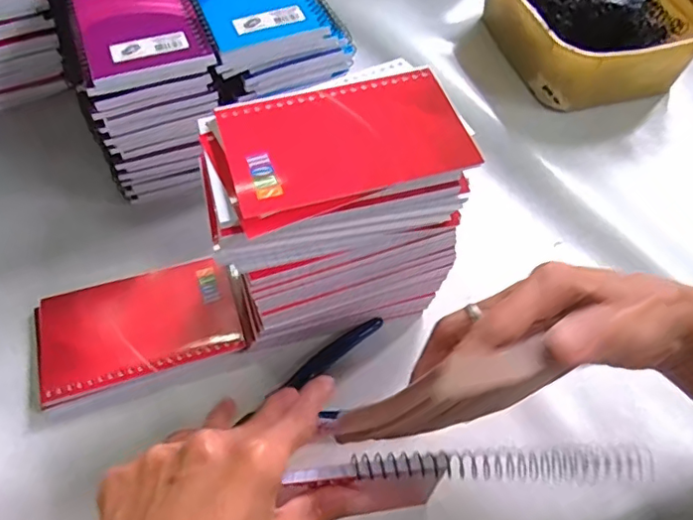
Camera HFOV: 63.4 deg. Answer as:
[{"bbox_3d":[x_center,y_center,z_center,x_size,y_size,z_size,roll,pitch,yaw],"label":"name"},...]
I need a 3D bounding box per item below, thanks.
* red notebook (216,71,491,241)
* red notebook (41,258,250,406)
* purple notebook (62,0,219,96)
[{"bbox_3d":[-0.001,-0.066,0.308,0.128,0.010,0.080,-15,58,-11],"label":"red notebook"},{"bbox_3d":[-0.143,0.045,0.390,0.132,0.011,0.082,-15,58,-11],"label":"red notebook"},{"bbox_3d":[-0.152,-0.176,0.406,0.089,0.012,0.136,-19,59,-14],"label":"purple notebook"}]

